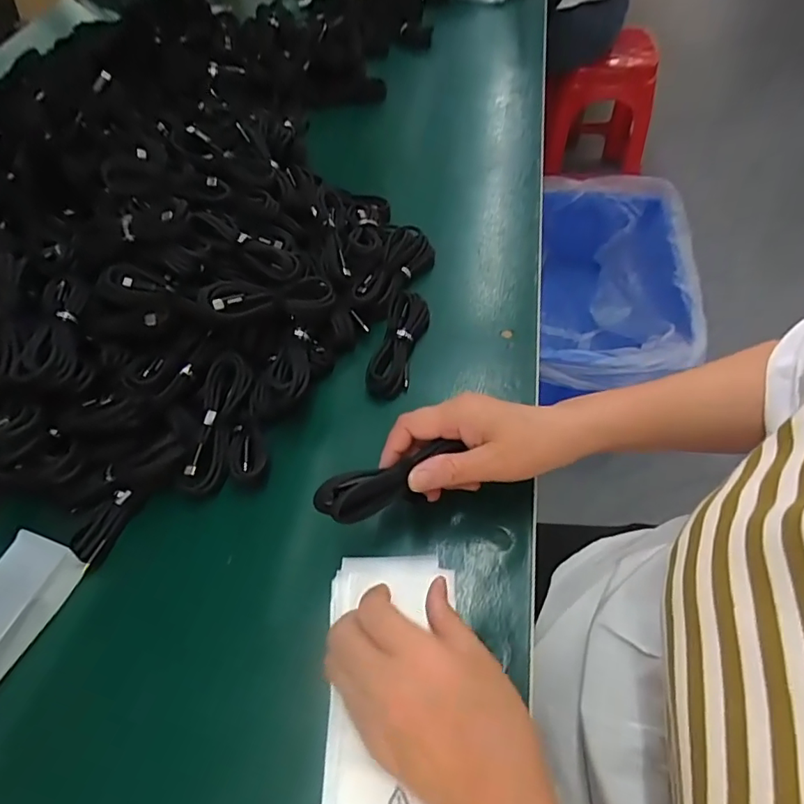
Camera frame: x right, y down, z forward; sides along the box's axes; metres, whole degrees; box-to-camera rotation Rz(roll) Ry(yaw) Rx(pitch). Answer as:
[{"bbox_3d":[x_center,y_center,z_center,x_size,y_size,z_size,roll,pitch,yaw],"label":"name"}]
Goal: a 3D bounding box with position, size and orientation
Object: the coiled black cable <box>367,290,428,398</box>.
[{"bbox_3d":[-0.001,-0.054,0.462,0.037,0.023,0.109,8,57,10],"label":"coiled black cable"}]

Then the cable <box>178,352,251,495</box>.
[{"bbox_3d":[-0.150,0.016,0.408,0.030,0.018,0.114,5,69,9],"label":"cable"}]

